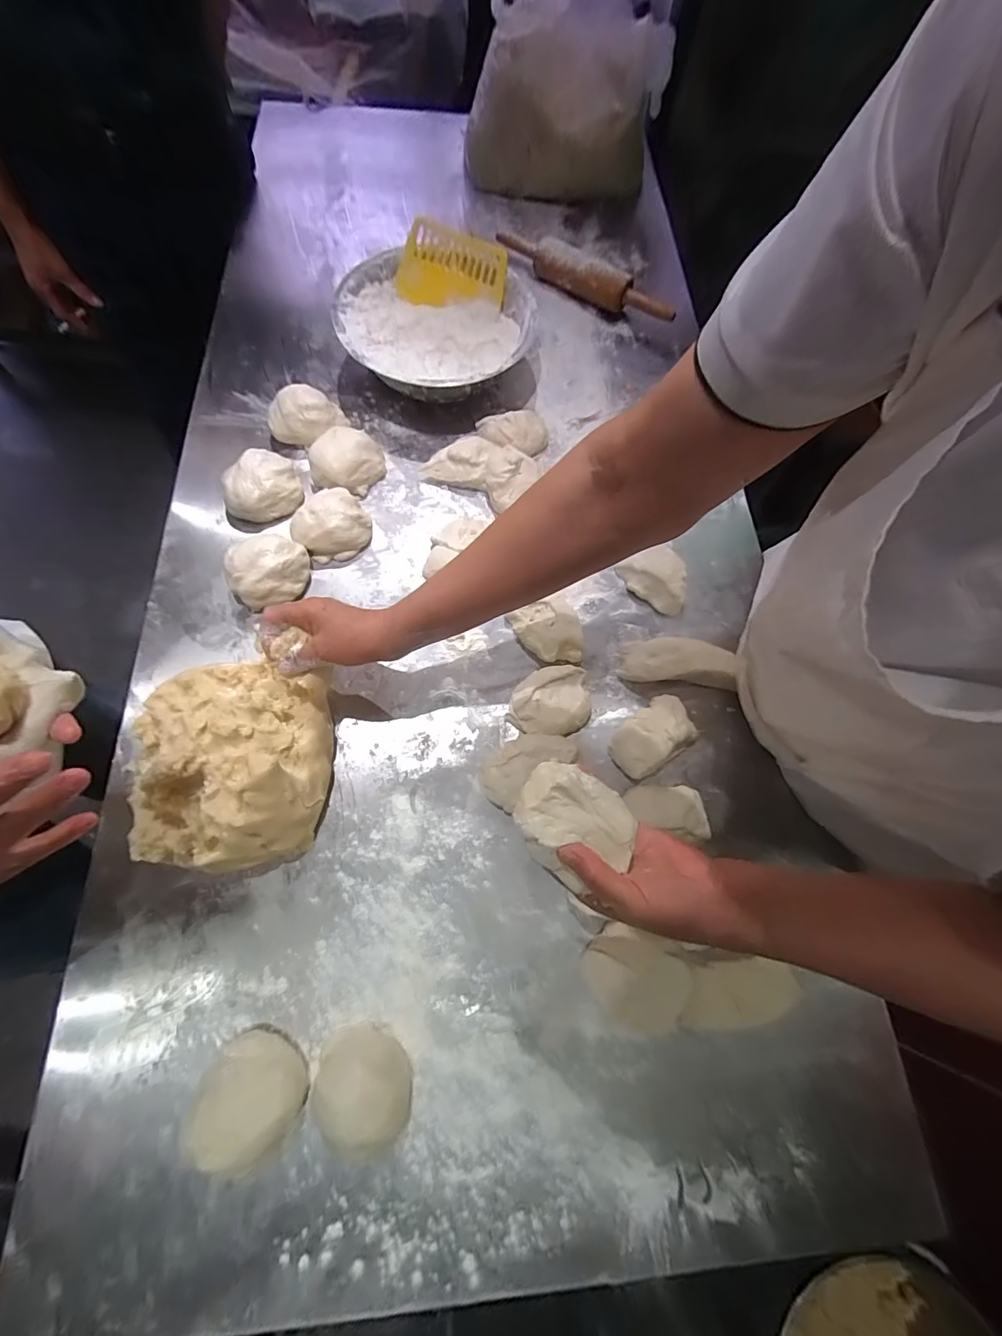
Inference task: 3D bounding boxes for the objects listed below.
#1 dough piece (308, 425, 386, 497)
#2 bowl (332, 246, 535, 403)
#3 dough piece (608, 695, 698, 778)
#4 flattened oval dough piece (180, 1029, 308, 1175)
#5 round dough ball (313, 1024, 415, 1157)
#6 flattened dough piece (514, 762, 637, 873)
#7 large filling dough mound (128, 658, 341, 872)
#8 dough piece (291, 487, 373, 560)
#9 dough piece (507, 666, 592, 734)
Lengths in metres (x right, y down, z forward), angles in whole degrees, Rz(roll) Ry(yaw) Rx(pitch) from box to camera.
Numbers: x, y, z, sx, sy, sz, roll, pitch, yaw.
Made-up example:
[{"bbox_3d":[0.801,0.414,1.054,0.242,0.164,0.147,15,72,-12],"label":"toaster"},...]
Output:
[{"bbox_3d":[-0.210,-0.283,0.647,0.093,0.056,0.073,-1,70,-3],"label":"dough piece"},{"bbox_3d":[-0.104,-0.482,0.706,0.267,0.088,0.237,14,70,2],"label":"bowl"},{"bbox_3d":[0.175,0.079,0.545,0.102,0.037,0.061,-37,76,-15],"label":"dough piece"},{"bbox_3d":[-0.213,0.365,0.403,0.082,0.055,0.078,21,70,5],"label":"flattened oval dough piece"},{"bbox_3d":[-0.120,0.361,0.408,0.082,0.061,0.069,7,70,0],"label":"round dough ball"},{"bbox_3d":[0.059,0.109,0.358,0.089,0.028,0.060,21,70,5],"label":"flattened dough piece"},{"bbox_3d":[-0.278,0.093,0.478,0.190,0.096,0.196,0,70,-3],"label":"large filling dough mound"},{"bbox_3d":[-0.219,-0.186,0.608,0.094,0.053,0.078,-23,73,-11],"label":"dough piece"},{"bbox_3d":[0.056,0.037,0.553,0.092,0.032,0.079,-4,70,-4],"label":"dough piece"}]

